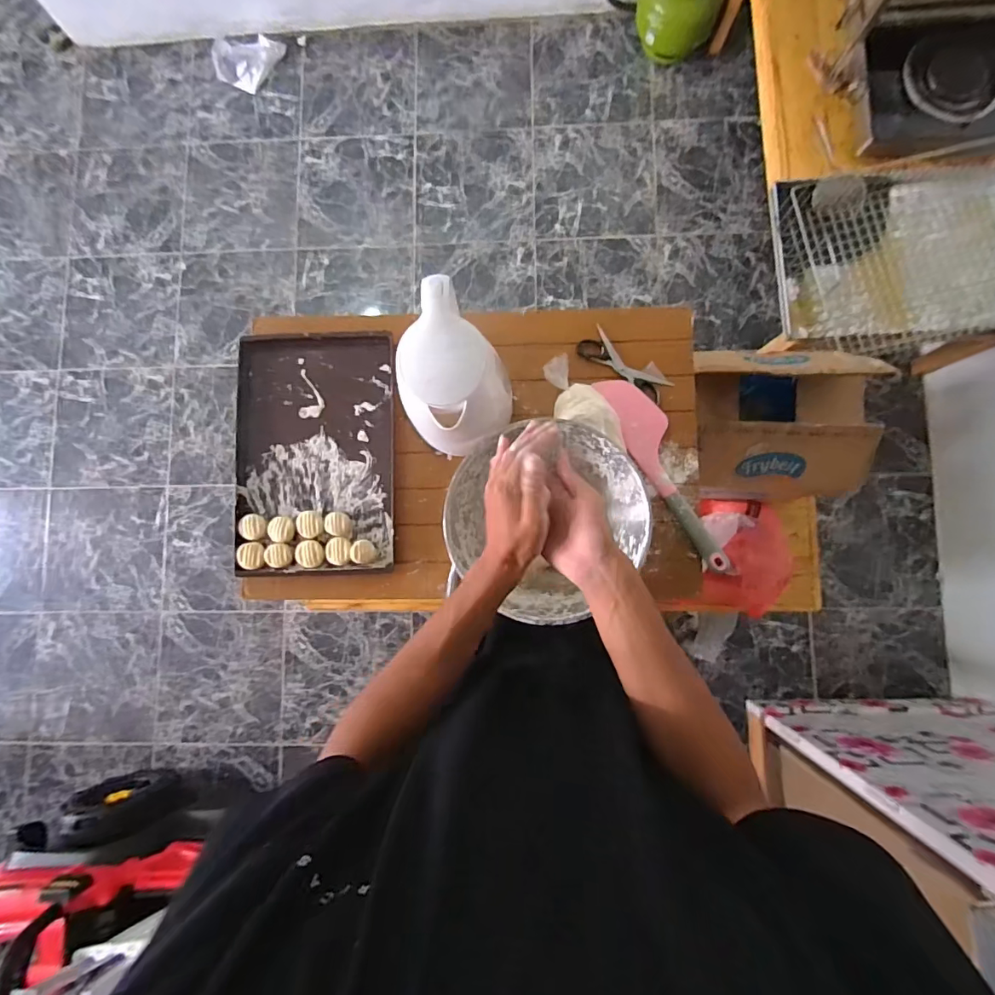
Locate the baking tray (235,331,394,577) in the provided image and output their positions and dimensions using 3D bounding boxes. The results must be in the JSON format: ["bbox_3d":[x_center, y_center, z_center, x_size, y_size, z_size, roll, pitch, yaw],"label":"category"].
[{"bbox_3d":[-0.277,-0.069,0.737,0.235,0.028,0.364,-2,86,2],"label":"baking tray"}]

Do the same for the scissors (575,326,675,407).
[{"bbox_3d":[0.195,-0.201,0.742,0.148,0.006,0.050,38,87,5],"label":"scissors"}]

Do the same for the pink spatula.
[{"bbox_3d":[0.246,-0.041,0.712,0.067,0.035,0.321,-25,84,-1],"label":"pink spatula"}]

